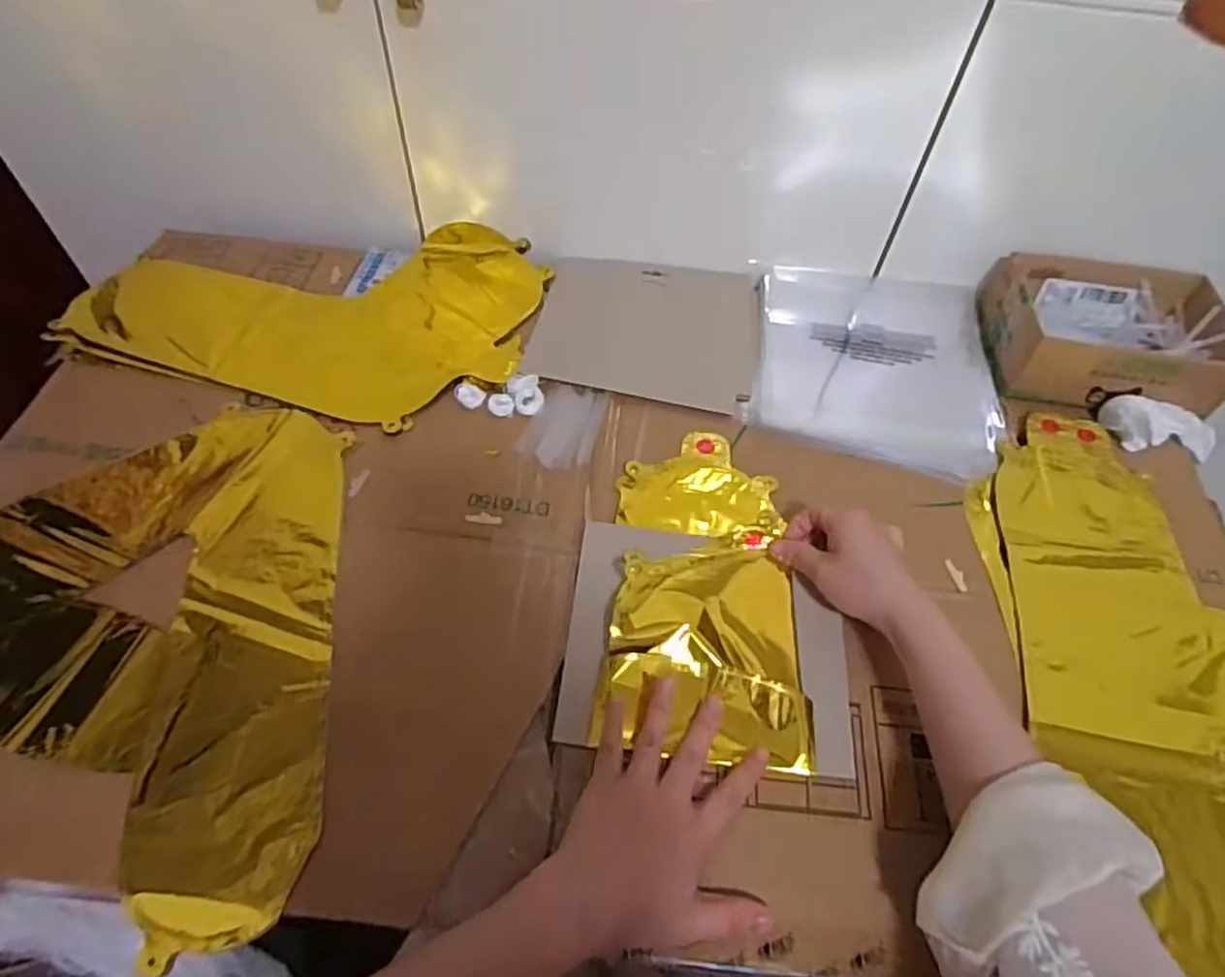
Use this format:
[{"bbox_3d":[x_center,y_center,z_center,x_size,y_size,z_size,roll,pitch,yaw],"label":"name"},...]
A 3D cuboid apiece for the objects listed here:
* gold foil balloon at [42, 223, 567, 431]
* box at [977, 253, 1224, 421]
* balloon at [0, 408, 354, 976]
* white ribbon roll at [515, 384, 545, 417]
[{"bbox_3d":[-0.272,-0.178,0.668,0.393,0.014,0.262,11,55,4],"label":"gold foil balloon"},{"bbox_3d":[0.452,-0.143,0.660,0.188,0.060,0.139,9,55,3],"label":"box"},{"bbox_3d":[-0.363,0.097,0.467,0.353,0.006,0.356,-3,55,-6],"label":"balloon"},{"bbox_3d":[-0.070,-0.074,0.605,0.024,0.005,0.028,-3,55,-6],"label":"white ribbon roll"}]

